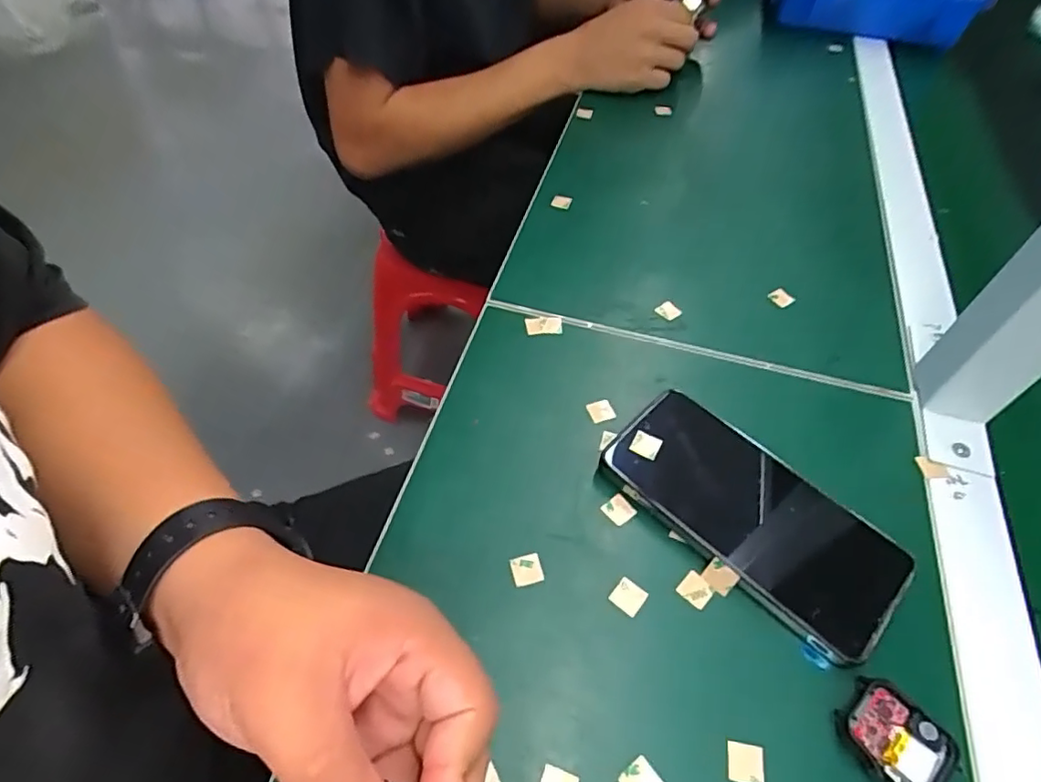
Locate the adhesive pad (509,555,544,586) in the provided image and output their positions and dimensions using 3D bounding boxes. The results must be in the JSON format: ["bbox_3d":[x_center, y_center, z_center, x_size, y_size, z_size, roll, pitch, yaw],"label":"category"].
[{"bbox_3d":[0.003,0.094,0.316,0.016,0.004,0.015,-11,54,-12],"label":"adhesive pad"}]

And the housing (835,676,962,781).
[{"bbox_3d":[0.170,0.157,0.270,0.039,0.010,0.045,-34,61,-26],"label":"housing"}]

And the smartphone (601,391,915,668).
[{"bbox_3d":[0.127,0.065,0.330,0.160,0.011,0.074,40,67,22],"label":"smartphone"}]

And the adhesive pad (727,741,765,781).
[{"bbox_3d":[0.101,0.166,0.266,0.016,0.004,0.015,10,53,5],"label":"adhesive pad"}]

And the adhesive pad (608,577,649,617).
[{"bbox_3d":[0.056,0.106,0.310,0.016,0.004,0.016,32,57,20],"label":"adhesive pad"}]

